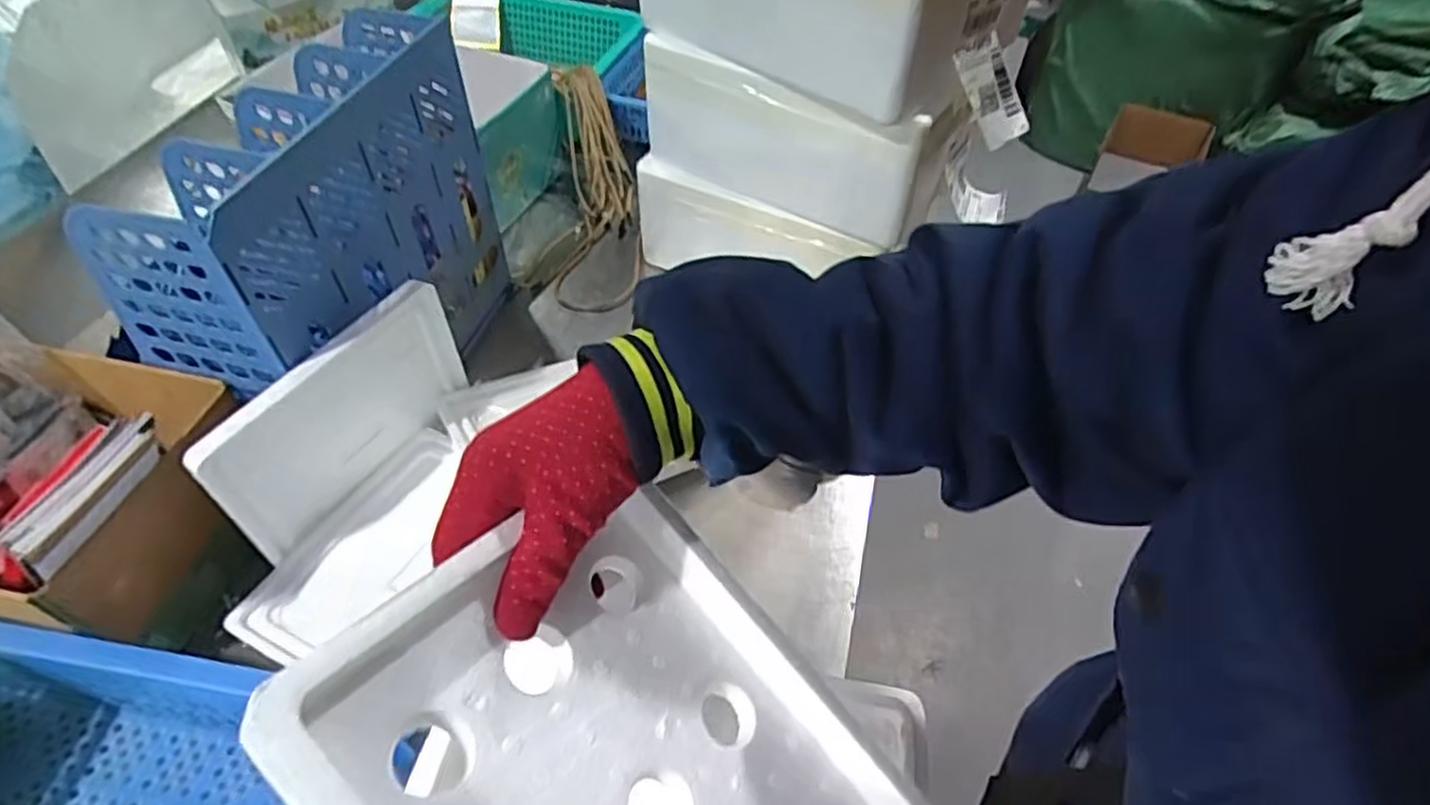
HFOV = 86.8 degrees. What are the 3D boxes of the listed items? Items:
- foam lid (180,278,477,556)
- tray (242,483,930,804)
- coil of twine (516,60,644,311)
[{"bbox_3d":[-0.303,0.011,0.629,0.023,0.135,0.228,26,54,20],"label":"foam lid"},{"bbox_3d":[-0.019,0.164,0.307,0.257,0.025,0.198,49,39,6],"label":"tray"},{"bbox_3d":[-0.164,-0.268,0.985,0.144,0.079,0.357,1,71,-1],"label":"coil of twine"}]

